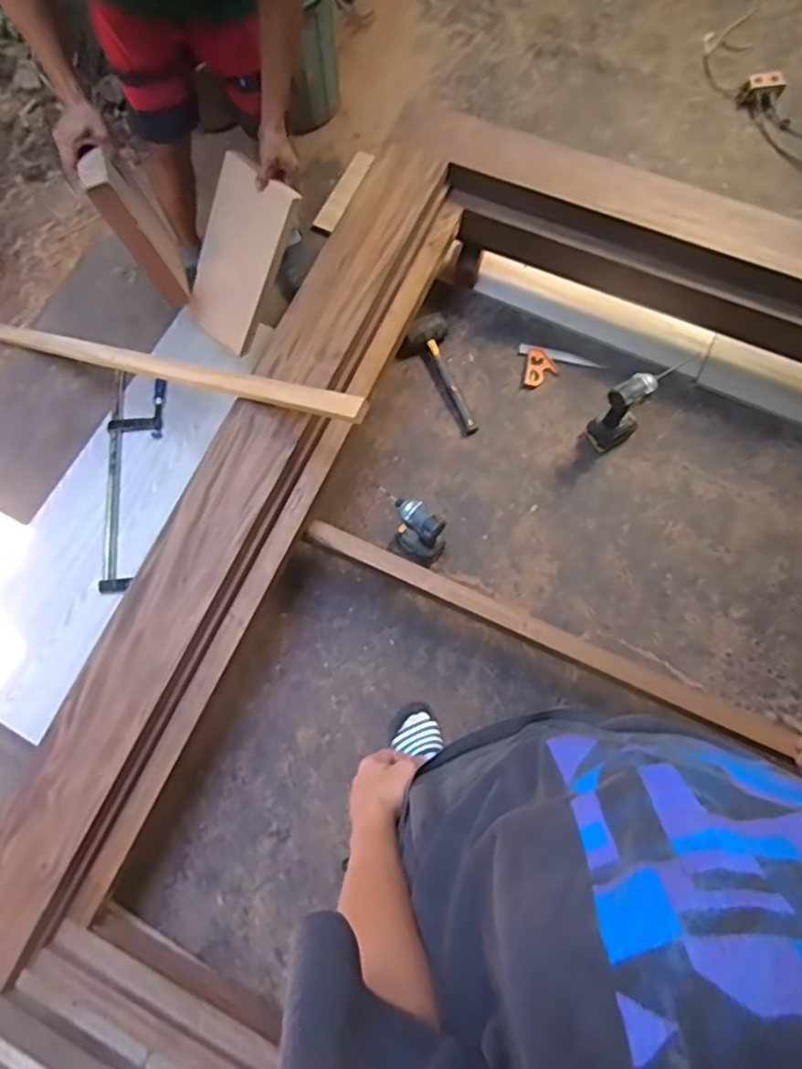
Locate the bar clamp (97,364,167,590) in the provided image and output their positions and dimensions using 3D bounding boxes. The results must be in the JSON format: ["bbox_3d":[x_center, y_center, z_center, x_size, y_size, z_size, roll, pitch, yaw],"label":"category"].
[{"bbox_3d":[-0.721,-0.156,1.606,0.168,0.037,0.622,0,75,2],"label":"bar clamp"}]

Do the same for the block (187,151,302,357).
[{"bbox_3d":[-0.375,-0.635,1.401,0.167,0.391,0.039,25,36,-11],"label":"block"}]

